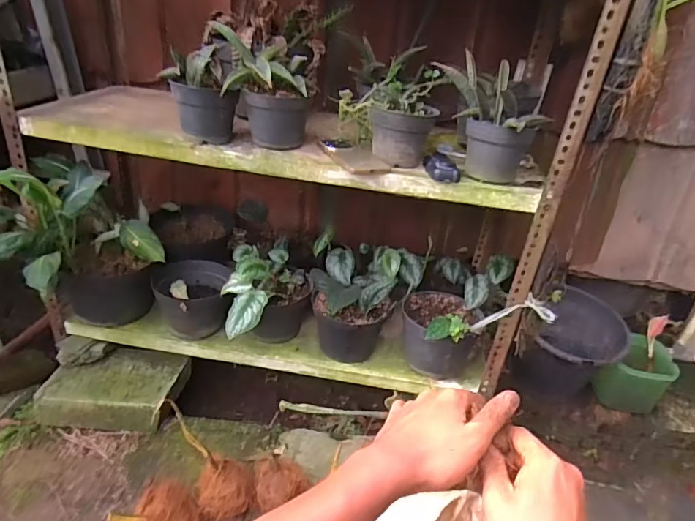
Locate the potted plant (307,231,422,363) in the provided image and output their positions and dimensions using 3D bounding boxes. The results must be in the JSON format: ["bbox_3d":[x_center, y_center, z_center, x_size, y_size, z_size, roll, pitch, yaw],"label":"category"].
[{"bbox_3d":[0.033,0.093,1.073,0.247,0.208,0.194,10,30,9],"label":"potted plant"}]

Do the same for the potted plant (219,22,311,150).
[{"bbox_3d":[-0.141,-0.291,0.826,0.152,0.169,0.195,-3,31,-13],"label":"potted plant"}]

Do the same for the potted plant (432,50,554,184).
[{"bbox_3d":[0.232,-0.237,0.811,0.185,0.168,0.126,24,35,31],"label":"potted plant"}]

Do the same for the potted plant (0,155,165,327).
[{"bbox_3d":[-0.528,-0.001,0.929,0.291,0.368,0.269,-11,33,-25],"label":"potted plant"}]

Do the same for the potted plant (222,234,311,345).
[{"bbox_3d":[-0.166,0.112,0.987,0.169,0.235,0.279,2,30,-4],"label":"potted plant"}]

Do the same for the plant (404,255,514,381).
[{"bbox_3d":[0.227,0.112,1.049,0.185,0.203,0.319,19,33,24],"label":"plant"}]

